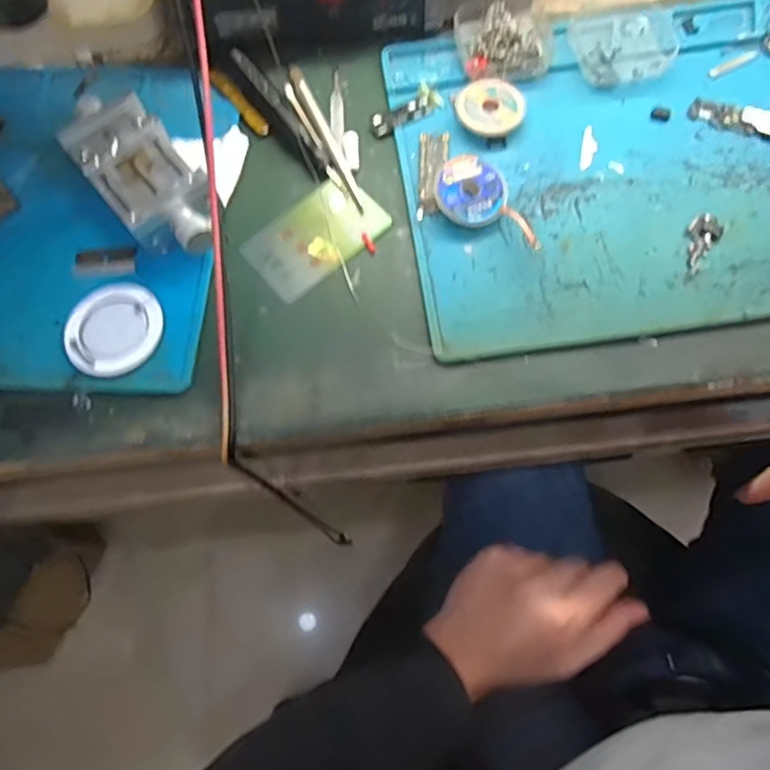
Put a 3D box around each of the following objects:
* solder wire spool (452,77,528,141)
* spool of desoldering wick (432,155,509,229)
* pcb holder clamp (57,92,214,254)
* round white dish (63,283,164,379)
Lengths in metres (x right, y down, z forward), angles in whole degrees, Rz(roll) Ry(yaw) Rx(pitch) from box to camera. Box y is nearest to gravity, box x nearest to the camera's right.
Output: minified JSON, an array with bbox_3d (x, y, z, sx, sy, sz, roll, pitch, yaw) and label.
[{"bbox_3d":[0.071,-0.184,0.374,0.043,0.012,0.040,-1,70,3],"label":"solder wire spool"},{"bbox_3d":[0.053,-0.119,0.348,0.042,0.015,0.045,-1,70,3],"label":"spool of desoldering wick"},{"bbox_3d":[-0.151,-0.131,0.351,0.054,0.032,0.140,-39,72,-11],"label":"pcb holder clamp"},{"bbox_3d":[-0.161,-0.034,0.331,0.056,0.004,0.058,-1,70,3],"label":"round white dish"}]

